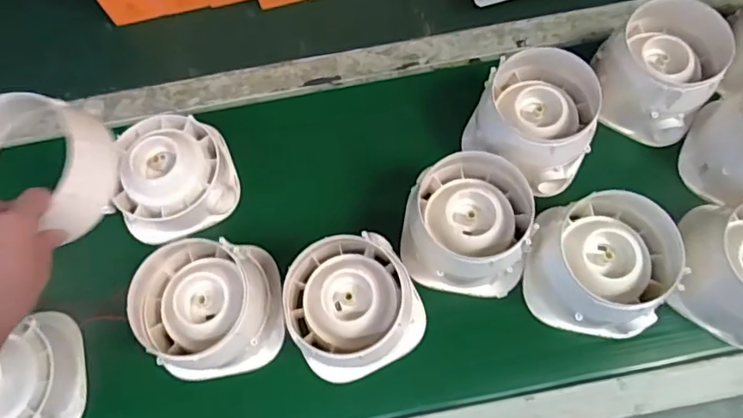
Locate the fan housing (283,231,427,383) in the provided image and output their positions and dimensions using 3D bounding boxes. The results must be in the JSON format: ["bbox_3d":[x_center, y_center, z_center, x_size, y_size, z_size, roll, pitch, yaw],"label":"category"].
[{"bbox_3d":[-0.017,0.094,0.561,0.121,0.075,0.129,-28,70,-8],"label":"fan housing"}]

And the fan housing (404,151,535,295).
[{"bbox_3d":[0.102,0.013,0.592,0.132,0.091,0.141,-1,69,2],"label":"fan housing"}]

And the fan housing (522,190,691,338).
[{"bbox_3d":[0.237,0.054,0.564,0.137,0.095,0.134,-1,69,2],"label":"fan housing"}]

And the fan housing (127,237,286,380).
[{"bbox_3d":[-0.168,0.097,0.561,0.143,0.090,0.136,-2,69,2],"label":"fan housing"}]

